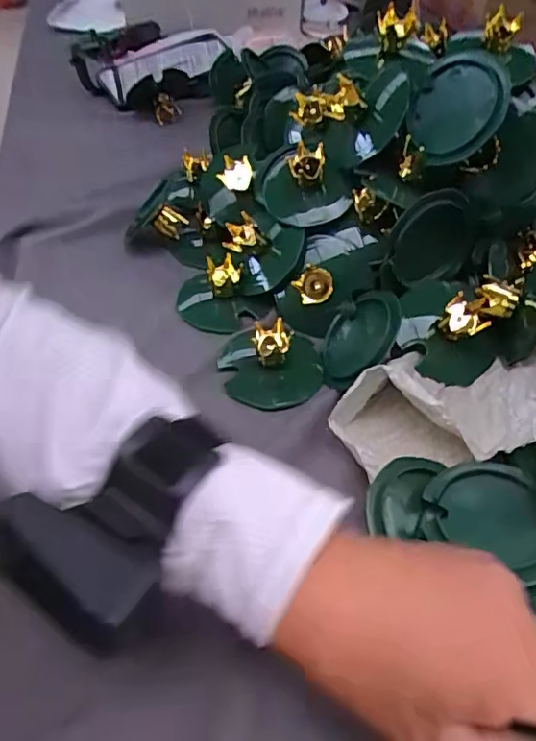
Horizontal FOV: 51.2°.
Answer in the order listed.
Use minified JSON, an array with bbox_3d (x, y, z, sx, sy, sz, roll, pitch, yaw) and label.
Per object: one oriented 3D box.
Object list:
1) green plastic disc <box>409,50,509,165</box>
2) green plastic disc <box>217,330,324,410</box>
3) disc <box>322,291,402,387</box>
[{"bbox_3d":[0.130,-0.182,0.380,0.017,0.064,0.071,15,62,-43],"label":"green plastic disc"},{"bbox_3d":[0.003,-0.001,0.414,0.074,0.010,0.075,4,42,-3],"label":"green plastic disc"},{"bbox_3d":[0.063,-0.023,0.396,0.008,0.073,0.071,30,26,-24],"label":"disc"}]

